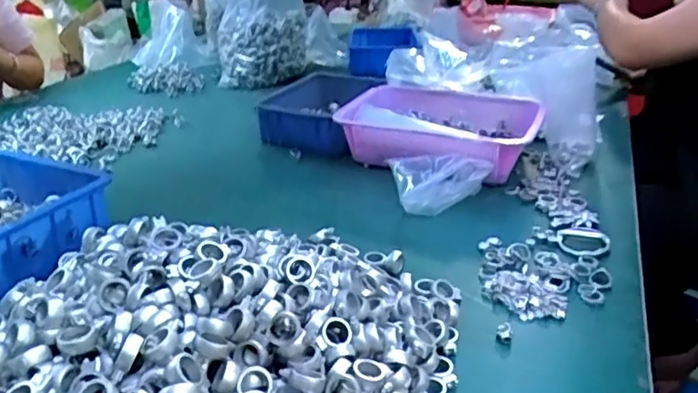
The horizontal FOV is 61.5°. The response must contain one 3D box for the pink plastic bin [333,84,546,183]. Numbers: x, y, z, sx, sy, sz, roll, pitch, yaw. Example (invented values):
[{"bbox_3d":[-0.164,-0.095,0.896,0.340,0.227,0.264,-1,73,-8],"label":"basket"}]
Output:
[{"bbox_3d":[0.149,-0.101,0.918,0.304,0.109,0.213,16,30,31],"label":"pink plastic bin"}]

